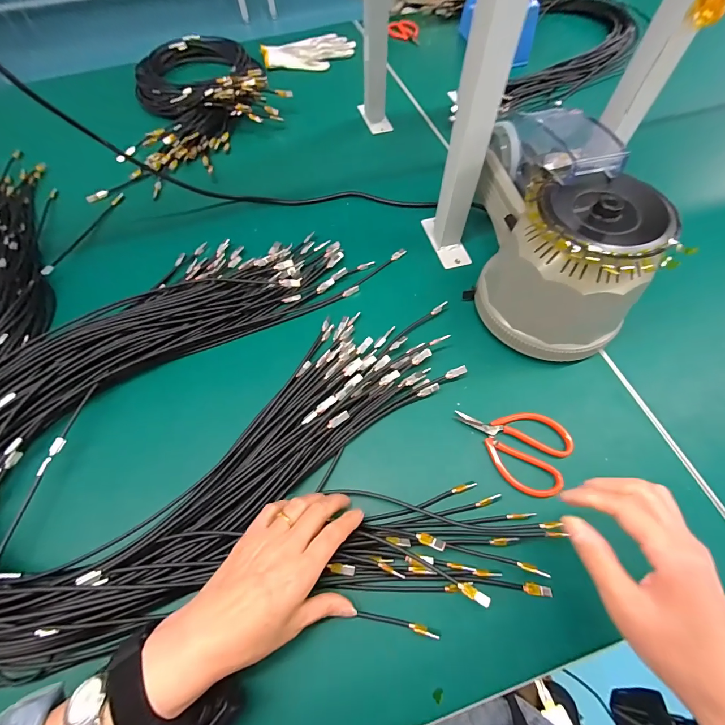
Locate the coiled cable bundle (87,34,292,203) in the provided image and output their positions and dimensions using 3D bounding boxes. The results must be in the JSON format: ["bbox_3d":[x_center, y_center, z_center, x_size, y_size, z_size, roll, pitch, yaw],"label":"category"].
[{"bbox_3d":[-0.301,-0.504,0.659,0.312,0.062,0.492,-4,62,0],"label":"coiled cable bundle"}]

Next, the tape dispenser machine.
[{"bbox_3d":[0.211,-0.150,0.396,0.151,0.152,0.256,7,63,6],"label":"tape dispenser machine"}]

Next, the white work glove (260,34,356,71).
[{"bbox_3d":[-0.113,-0.670,0.762,0.190,0.024,0.129,-24,64,-10],"label":"white work glove"}]

